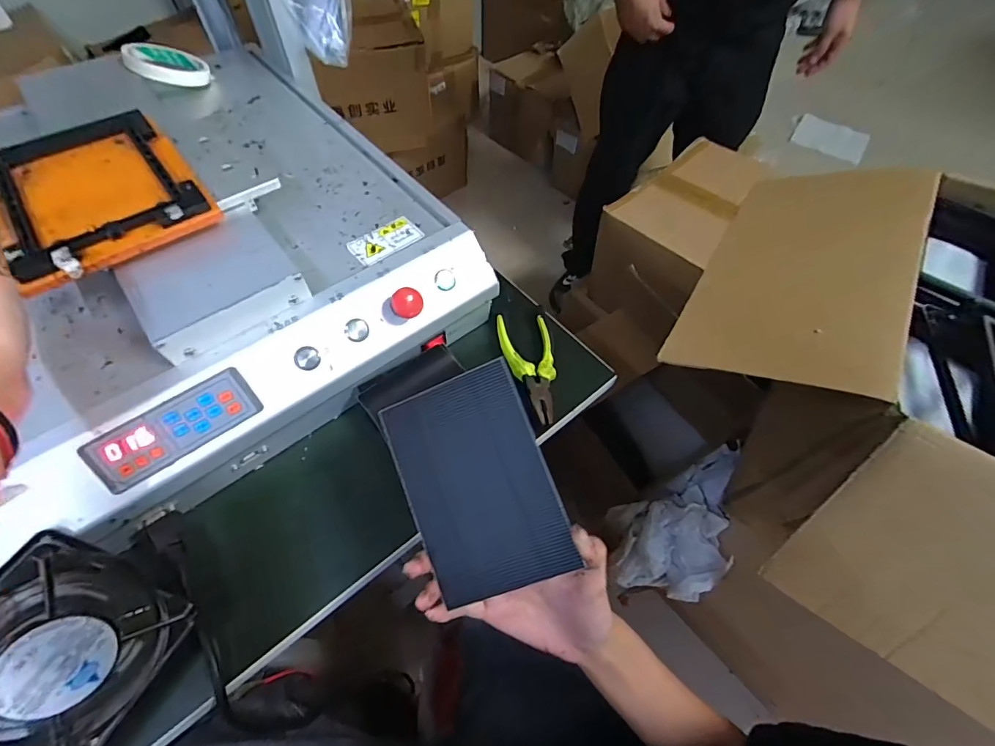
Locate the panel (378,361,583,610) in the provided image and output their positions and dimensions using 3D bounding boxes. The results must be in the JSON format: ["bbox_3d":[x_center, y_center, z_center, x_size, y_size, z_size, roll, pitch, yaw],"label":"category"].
[{"bbox_3d":[-0.015,0.075,0.303,0.100,0.007,0.143,-24,79,12],"label":"panel"}]

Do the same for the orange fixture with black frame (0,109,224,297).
[{"bbox_3d":[-0.359,-0.166,0.391,0.148,0.021,0.201,-34,65,-21],"label":"orange fixture with black frame"}]

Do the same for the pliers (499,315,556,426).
[{"bbox_3d":[0.036,-0.007,0.479,0.054,0.012,0.136,-4,58,-4],"label":"pliers"}]

